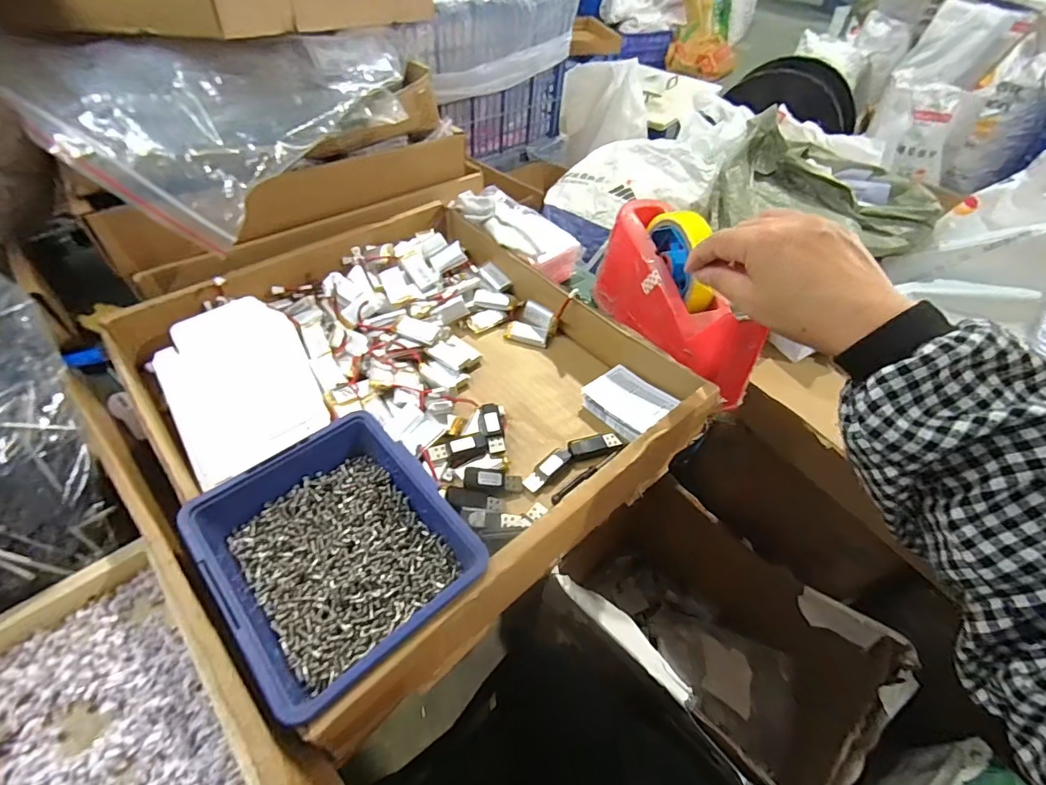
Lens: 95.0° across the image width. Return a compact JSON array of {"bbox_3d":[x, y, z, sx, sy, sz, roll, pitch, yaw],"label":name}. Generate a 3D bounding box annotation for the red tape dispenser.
[{"bbox_3d":[0.138,-0.087,0.435,0.056,0.106,0.198,-17,57,-18],"label":"red tape dispenser"}]

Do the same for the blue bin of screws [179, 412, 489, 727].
[{"bbox_3d":[-0.107,0.094,0.287,0.124,0.049,0.138,-33,58,-29],"label":"blue bin of screws"}]

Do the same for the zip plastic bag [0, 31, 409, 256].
[{"bbox_3d":[-0.252,-0.274,0.455,0.203,0.097,0.331,23,51,15],"label":"zip plastic bag"}]

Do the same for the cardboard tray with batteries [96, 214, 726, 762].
[{"bbox_3d":[-0.097,-0.016,0.404,0.347,0.059,0.384,-32,58,-28],"label":"cardboard tray with batteries"}]

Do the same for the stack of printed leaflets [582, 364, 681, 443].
[{"bbox_3d":[0.091,0.008,0.415,0.053,0.024,0.066,-32,58,-28],"label":"stack of printed leaflets"}]

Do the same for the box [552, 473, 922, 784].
[{"bbox_3d":[0.273,0.391,0.788,0.309,0.284,0.454,-32,58,-29],"label":"box"}]

